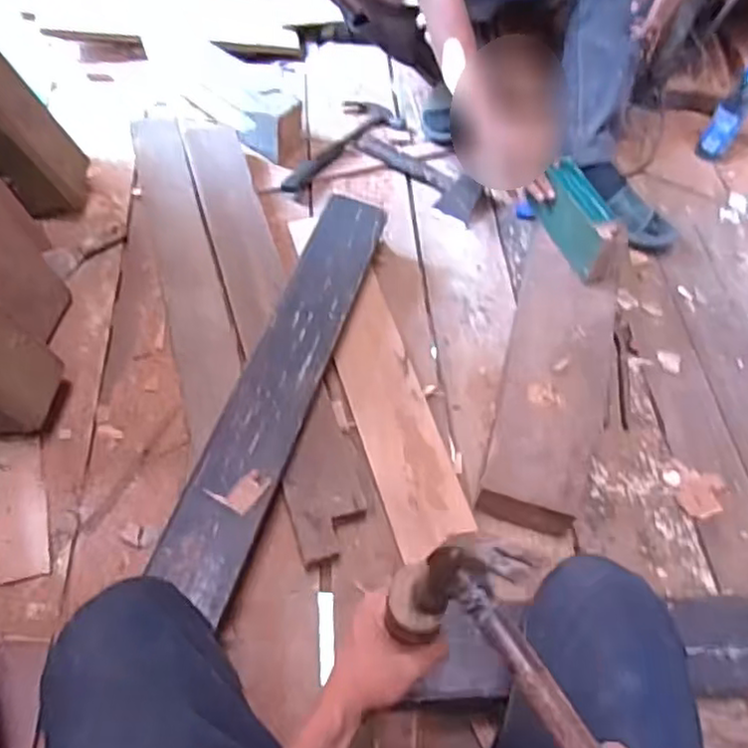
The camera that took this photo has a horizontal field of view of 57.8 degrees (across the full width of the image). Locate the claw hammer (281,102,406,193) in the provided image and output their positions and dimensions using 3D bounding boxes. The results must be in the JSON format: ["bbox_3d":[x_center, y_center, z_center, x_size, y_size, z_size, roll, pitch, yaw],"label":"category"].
[{"bbox_3d":[-0.085,-0.449,1.305,0.122,0.031,0.310,40,63,20],"label":"claw hammer"}]

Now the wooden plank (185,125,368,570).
[{"bbox_3d":[-0.161,-0.102,1.043,0.113,0.032,0.783,-14,63,-15],"label":"wooden plank"}]

